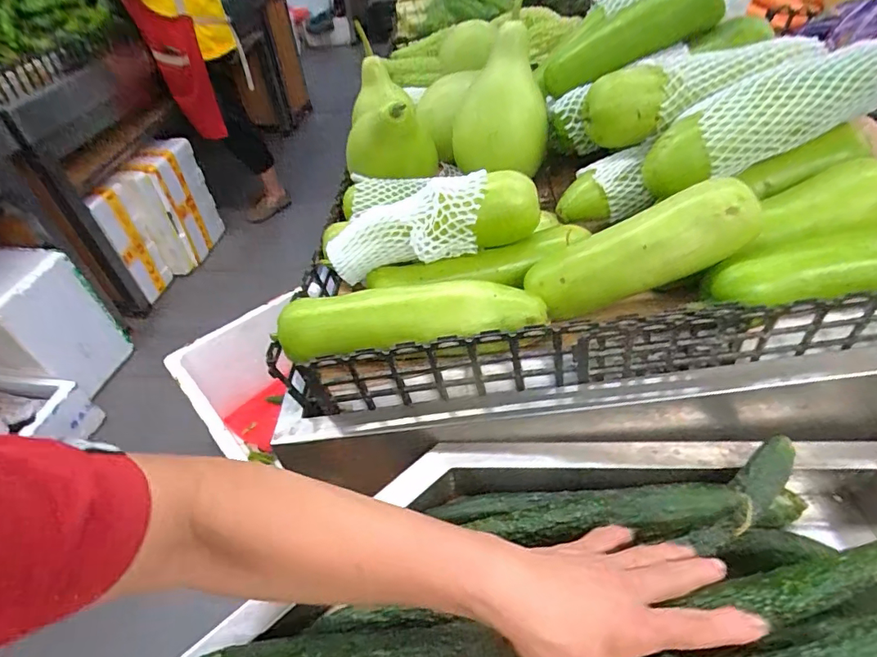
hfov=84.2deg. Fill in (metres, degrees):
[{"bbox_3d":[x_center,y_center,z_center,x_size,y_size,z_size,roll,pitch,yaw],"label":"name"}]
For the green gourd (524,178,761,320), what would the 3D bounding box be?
[{"bbox_3d":[0.172,-0.065,0.430,0.193,0.054,0.055,-24,38,26],"label":"green gourd"}]

